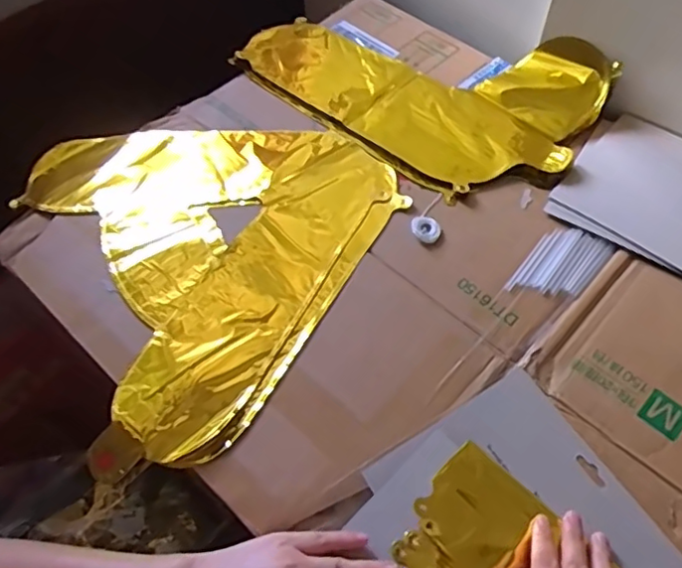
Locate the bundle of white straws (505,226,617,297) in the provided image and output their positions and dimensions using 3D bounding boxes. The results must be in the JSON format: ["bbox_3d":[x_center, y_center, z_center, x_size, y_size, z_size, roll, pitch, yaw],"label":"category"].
[{"bbox_3d":[0.211,-0.019,0.577,0.062,0.004,0.098,33,65,20],"label":"bundle of white straws"}]

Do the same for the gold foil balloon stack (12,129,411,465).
[{"bbox_3d":[-0.163,-0.066,0.610,0.380,0.010,0.354,32,65,19],"label":"gold foil balloon stack"}]

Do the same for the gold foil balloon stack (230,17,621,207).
[{"bbox_3d":[0.076,-0.231,0.695,0.404,0.037,0.224,26,65,18],"label":"gold foil balloon stack"}]

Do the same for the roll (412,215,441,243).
[{"bbox_3d":[0.084,-0.055,0.600,0.029,0.008,0.026,23,62,15],"label":"roll"}]

